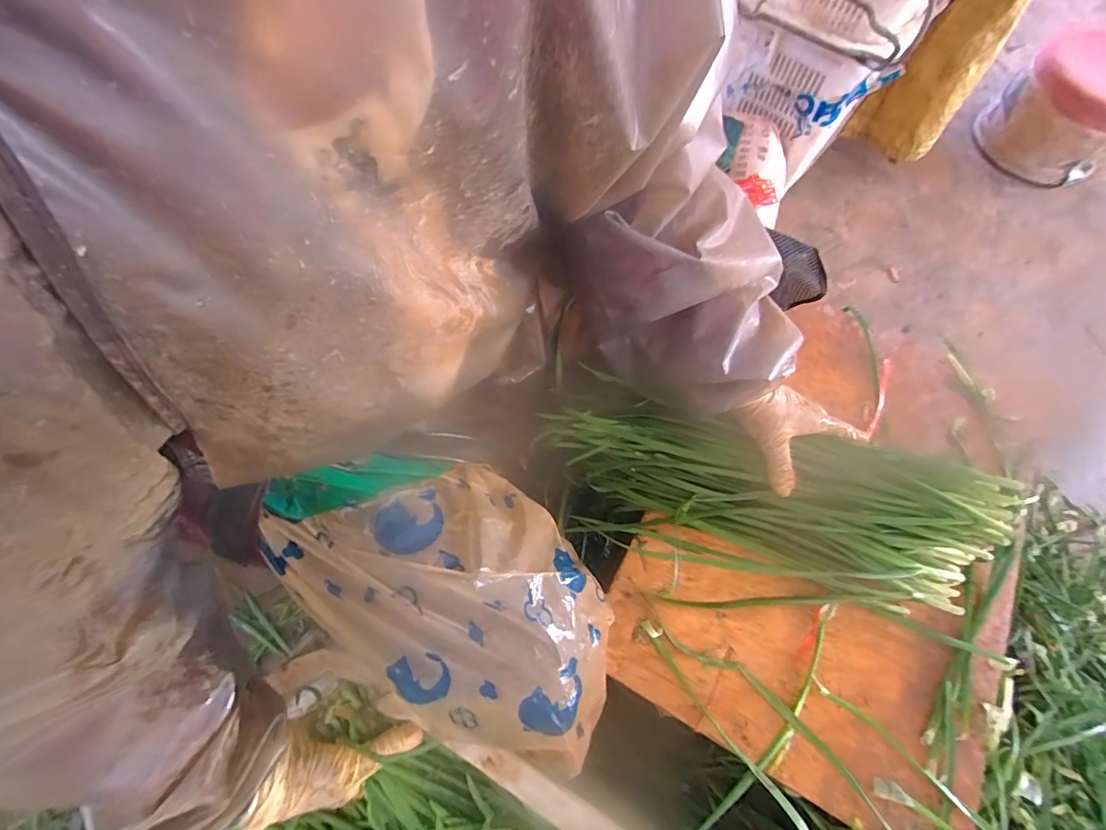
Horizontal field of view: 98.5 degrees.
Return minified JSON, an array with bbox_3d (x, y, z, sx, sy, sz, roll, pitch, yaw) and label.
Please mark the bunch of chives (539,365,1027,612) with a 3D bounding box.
[{"bbox_3d":[0.208,0.083,0.487,0.424,0.088,0.152,14,69,8],"label":"bunch of chives"}]

